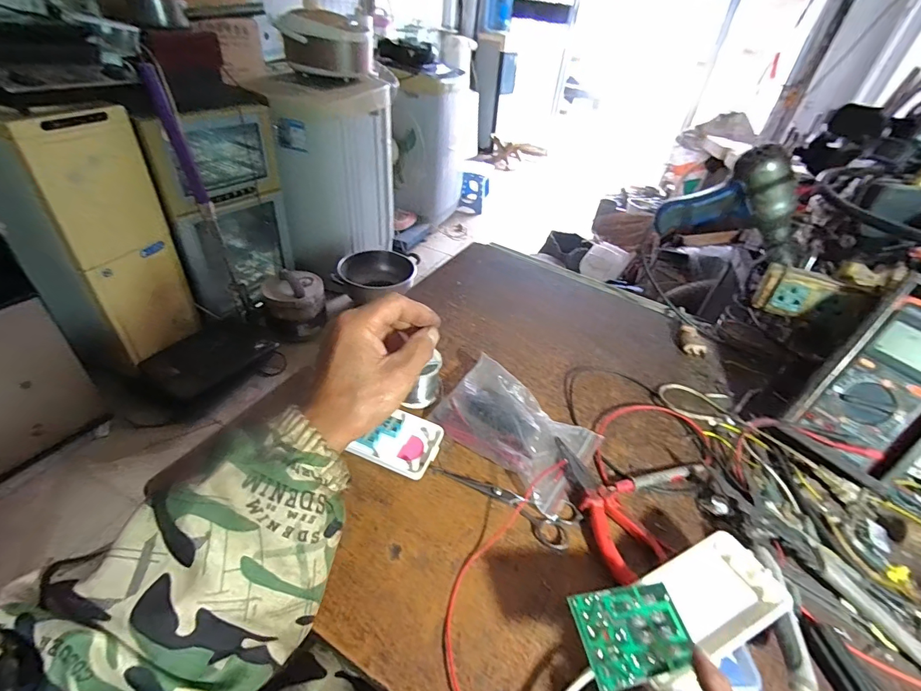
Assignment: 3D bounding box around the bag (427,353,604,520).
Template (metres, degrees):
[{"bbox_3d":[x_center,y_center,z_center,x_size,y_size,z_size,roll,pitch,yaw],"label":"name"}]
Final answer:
[{"bbox_3d":[0.055,0.083,0.436,0.152,0.037,0.107,28,44,23],"label":"bag"}]

